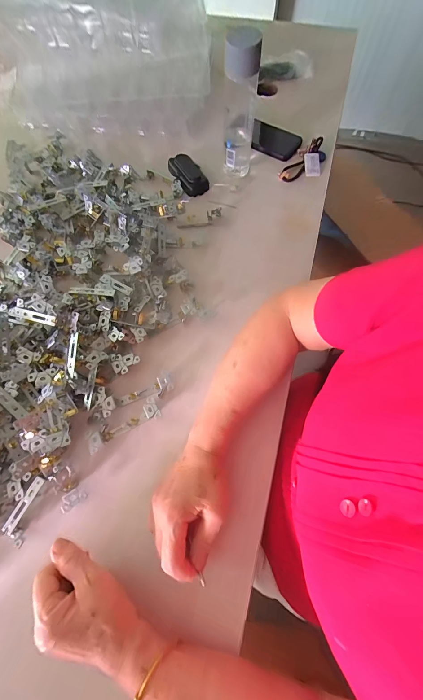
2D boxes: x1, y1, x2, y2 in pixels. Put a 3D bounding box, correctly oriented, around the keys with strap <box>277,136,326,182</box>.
[{"bbox_3d":[0.203,-0.398,0.572,0.068,0.029,0.134,35,74,14],"label":"keys with strap"}]

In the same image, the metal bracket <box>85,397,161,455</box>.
[{"bbox_3d":[-0.123,0.106,0.386,0.104,0.026,0.033,-26,70,-8],"label":"metal bracket"}]

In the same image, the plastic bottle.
[{"bbox_3d":[0.050,-0.421,0.475,0.051,0.210,0.059,8,69,5],"label":"plastic bottle"}]

